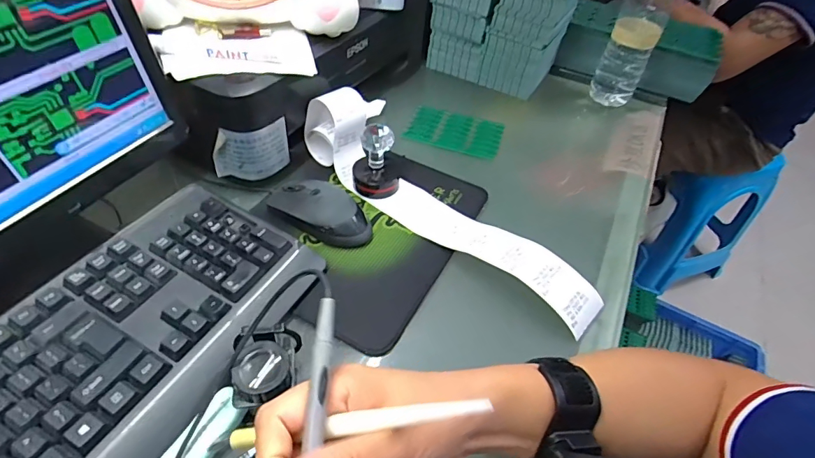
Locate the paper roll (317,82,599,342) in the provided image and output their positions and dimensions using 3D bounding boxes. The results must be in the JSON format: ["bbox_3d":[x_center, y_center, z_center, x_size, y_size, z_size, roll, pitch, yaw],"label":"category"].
[{"bbox_3d":[0.040,-0.033,0.455,0.351,0.078,0.062,37,53,26],"label":"paper roll"}]

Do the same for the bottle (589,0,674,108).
[{"bbox_3d":[0.327,-0.286,0.627,0.065,0.217,0.071,21,48,14],"label":"bottle"}]

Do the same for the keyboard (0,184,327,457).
[{"bbox_3d":[-0.241,0.129,0.293,0.158,0.041,0.427,23,48,15],"label":"keyboard"}]

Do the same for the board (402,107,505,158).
[{"bbox_3d":[0.063,-0.133,0.596,0.123,0.005,0.086,17,47,10],"label":"board"}]

